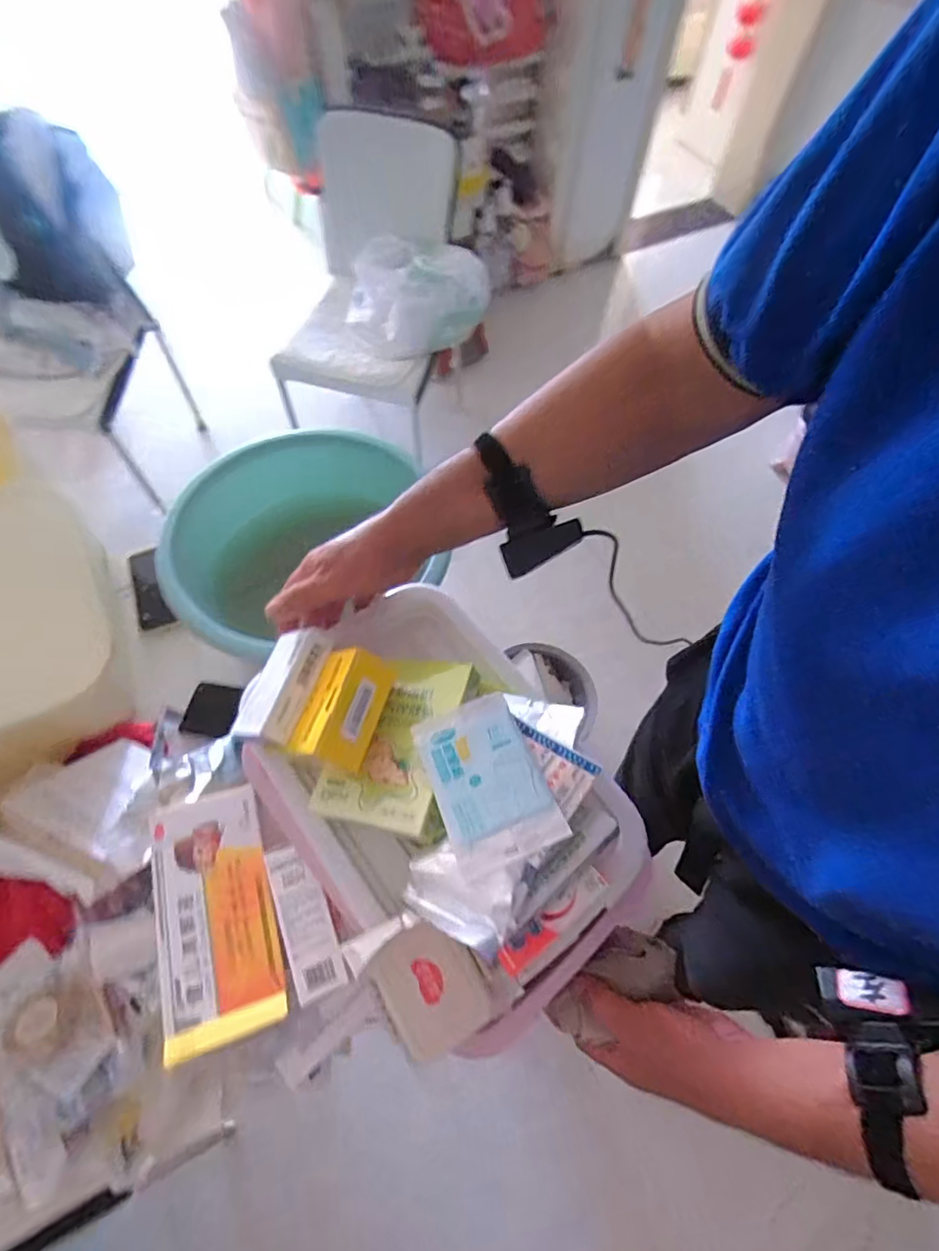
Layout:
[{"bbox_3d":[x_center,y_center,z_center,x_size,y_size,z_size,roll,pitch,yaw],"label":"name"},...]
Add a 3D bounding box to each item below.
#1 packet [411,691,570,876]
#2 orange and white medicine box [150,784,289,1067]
[{"bbox_3d":[0.011,0.109,0.403,0.076,0.005,0.119,-21,54,-9],"label":"packet"},{"bbox_3d":[-0.228,0.251,0.496,0.091,0.026,0.199,-17,63,-10],"label":"orange and white medicine box"}]

